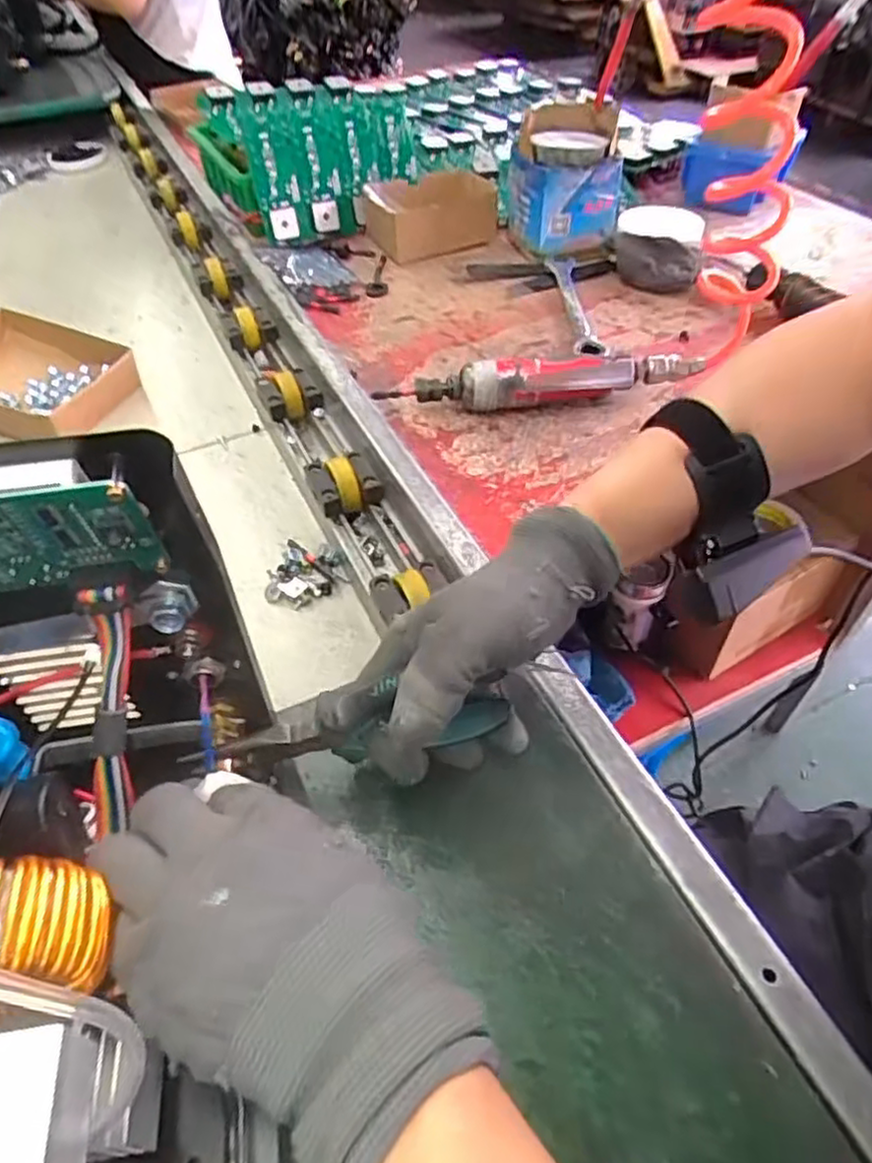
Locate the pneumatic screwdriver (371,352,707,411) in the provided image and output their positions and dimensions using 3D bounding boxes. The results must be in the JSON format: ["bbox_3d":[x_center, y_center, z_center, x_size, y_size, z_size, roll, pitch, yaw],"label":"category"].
[{"bbox_3d":[0.089,-0.166,0.589,0.266,0.051,0.033,-1,48,-1],"label":"pneumatic screwdriver"}]

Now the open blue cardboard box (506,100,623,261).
[{"bbox_3d":[0.141,-0.432,0.752,0.116,0.114,0.106,4,49,5],"label":"open blue cardboard box"}]

